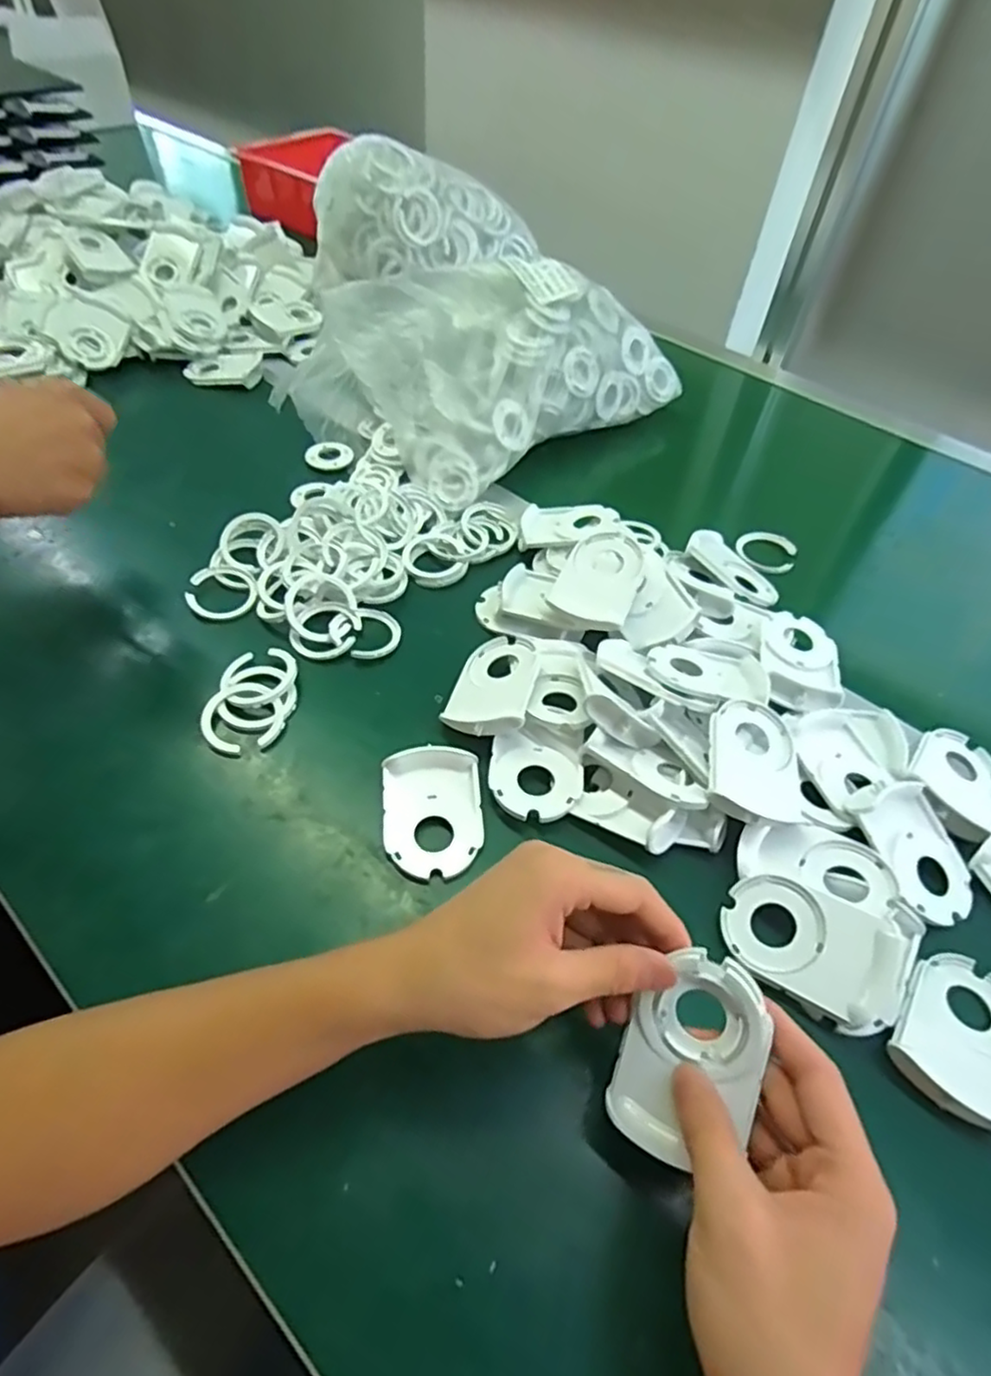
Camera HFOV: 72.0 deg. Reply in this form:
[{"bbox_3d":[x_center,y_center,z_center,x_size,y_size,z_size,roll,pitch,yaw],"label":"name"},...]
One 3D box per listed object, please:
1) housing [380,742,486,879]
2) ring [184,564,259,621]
[{"bbox_3d":[-0.037,0.072,0.408,0.058,0.011,0.082,-2,53,-7],"label":"housing"},{"bbox_3d":[-0.211,-0.074,0.524,0.051,0.009,0.055,4,56,-6],"label":"ring"}]

